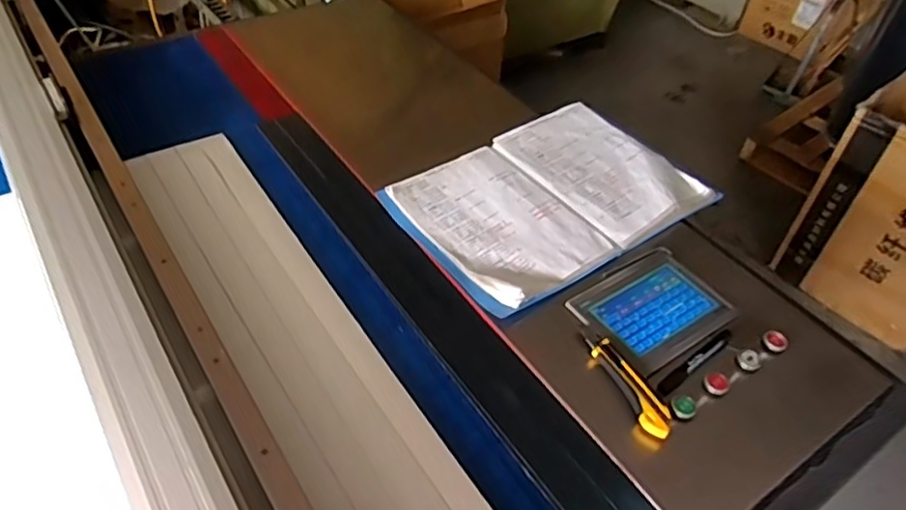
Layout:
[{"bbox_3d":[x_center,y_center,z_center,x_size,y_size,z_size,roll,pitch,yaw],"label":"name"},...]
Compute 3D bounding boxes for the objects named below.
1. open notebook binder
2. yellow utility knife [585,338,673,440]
[{"bbox_3d":[0.150,-0.094,0.997,0.444,0.027,0.310,-26,52,-26],"label":"open notebook binder"},{"bbox_3d":[0.213,0.157,0.756,0.035,0.019,0.143,-15,48,-18],"label":"yellow utility knife"}]

